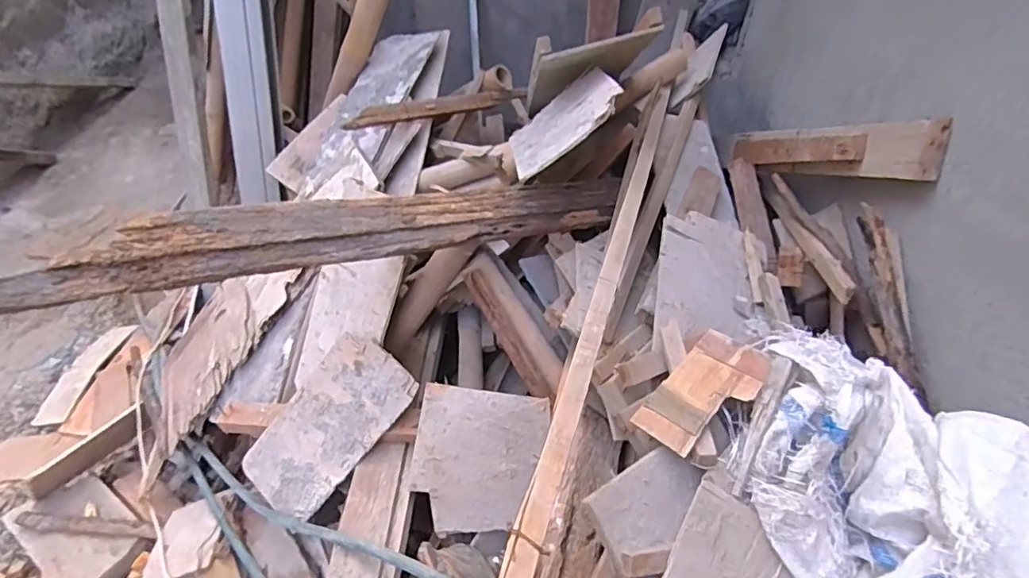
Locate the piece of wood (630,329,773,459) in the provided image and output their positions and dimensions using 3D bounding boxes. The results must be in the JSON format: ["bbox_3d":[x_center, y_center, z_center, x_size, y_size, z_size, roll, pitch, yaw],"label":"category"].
[{"bbox_3d":[0.269,0.146,0.799,0.194,0.024,0.107,-39,56,-12],"label":"piece of wood"}]

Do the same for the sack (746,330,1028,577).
[{"bbox_3d":[0.477,0.270,0.689,0.246,0.288,0.475,-20,49,-18],"label":"sack"}]

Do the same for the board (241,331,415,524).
[{"bbox_3d":[-0.381,0.282,1.118,0.197,0.015,0.411,43,101,13],"label":"board"}]

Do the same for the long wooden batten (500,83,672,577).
[{"bbox_3d":[0.170,-0.080,0.910,0.041,0.044,1.205,13,44,12],"label":"long wooden batten"}]

